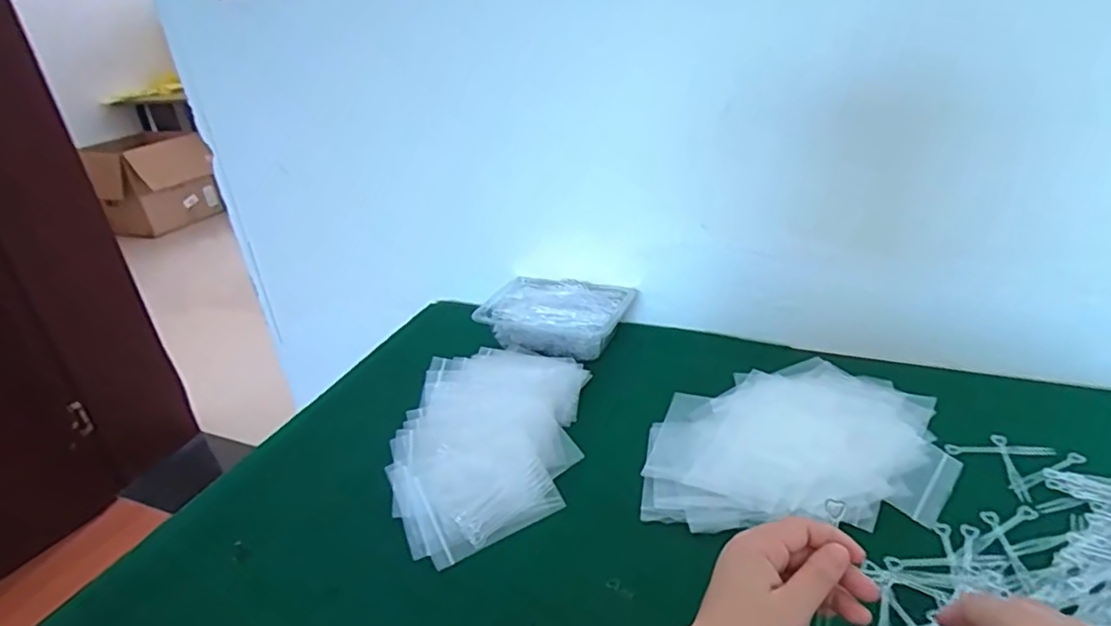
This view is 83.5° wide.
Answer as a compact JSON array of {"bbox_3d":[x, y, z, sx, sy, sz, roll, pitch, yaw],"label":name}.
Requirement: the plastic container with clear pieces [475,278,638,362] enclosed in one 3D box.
[{"bbox_3d":[0.000,-0.002,0.791,0.175,0.044,0.132,13,34,31],"label":"plastic container with clear pieces"}]

